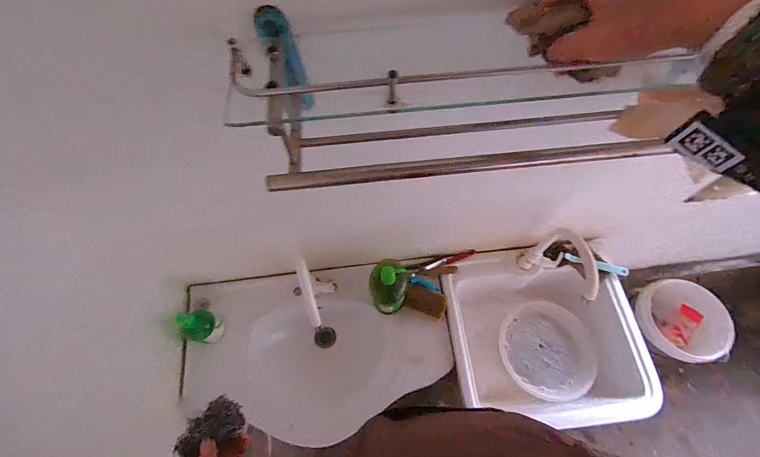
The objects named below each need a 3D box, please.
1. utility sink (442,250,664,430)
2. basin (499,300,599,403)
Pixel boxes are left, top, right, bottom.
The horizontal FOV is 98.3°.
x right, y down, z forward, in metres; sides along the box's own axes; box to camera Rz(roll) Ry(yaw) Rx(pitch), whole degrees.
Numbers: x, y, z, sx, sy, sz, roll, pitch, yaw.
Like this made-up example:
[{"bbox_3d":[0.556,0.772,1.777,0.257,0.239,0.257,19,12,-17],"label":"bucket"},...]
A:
[{"bbox_3d":[0.456,0.319,0.984,0.507,0.180,0.459,-6,65,-1],"label":"utility sink"},{"bbox_3d":[0.507,0.364,0.995,0.270,0.077,0.270,-1,65,1],"label":"basin"}]

